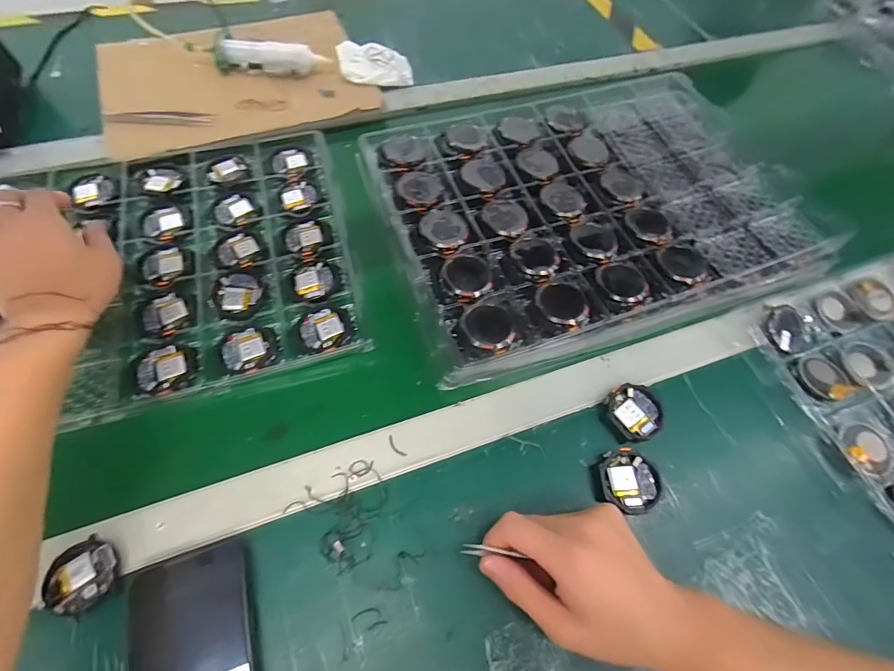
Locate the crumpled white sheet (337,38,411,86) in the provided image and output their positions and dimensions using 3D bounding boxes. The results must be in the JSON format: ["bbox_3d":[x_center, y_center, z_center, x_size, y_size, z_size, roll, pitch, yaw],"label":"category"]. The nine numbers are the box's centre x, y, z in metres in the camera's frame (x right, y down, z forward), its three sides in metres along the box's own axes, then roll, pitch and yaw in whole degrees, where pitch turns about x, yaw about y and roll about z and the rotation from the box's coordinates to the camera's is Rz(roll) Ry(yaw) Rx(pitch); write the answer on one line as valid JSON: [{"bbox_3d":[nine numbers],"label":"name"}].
[{"bbox_3d":[-0.099,-0.372,0.566,0.094,0.015,0.091,-9,63,-9],"label":"crumpled white sheet"}]

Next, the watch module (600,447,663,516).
[{"bbox_3d":[0.150,0.118,0.334,0.050,0.009,0.048,1,62,-4],"label":"watch module"}]

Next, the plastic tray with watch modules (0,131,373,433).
[{"bbox_3d":[-0.313,-0.066,0.401,0.423,0.024,0.295,-13,64,-11],"label":"plastic tray with watch modules"}]

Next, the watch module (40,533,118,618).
[{"bbox_3d":[-0.247,0.162,0.280,0.040,0.004,0.043,-20,65,-14],"label":"watch module"}]

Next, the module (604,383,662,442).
[{"bbox_3d":[0.164,0.066,0.360,0.046,0.010,0.047,-35,69,-20],"label":"module"}]

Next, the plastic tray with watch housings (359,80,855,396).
[{"bbox_3d":[0.153,-0.148,0.455,0.431,0.046,0.314,-15,64,-12],"label":"plastic tray with watch housings"}]

